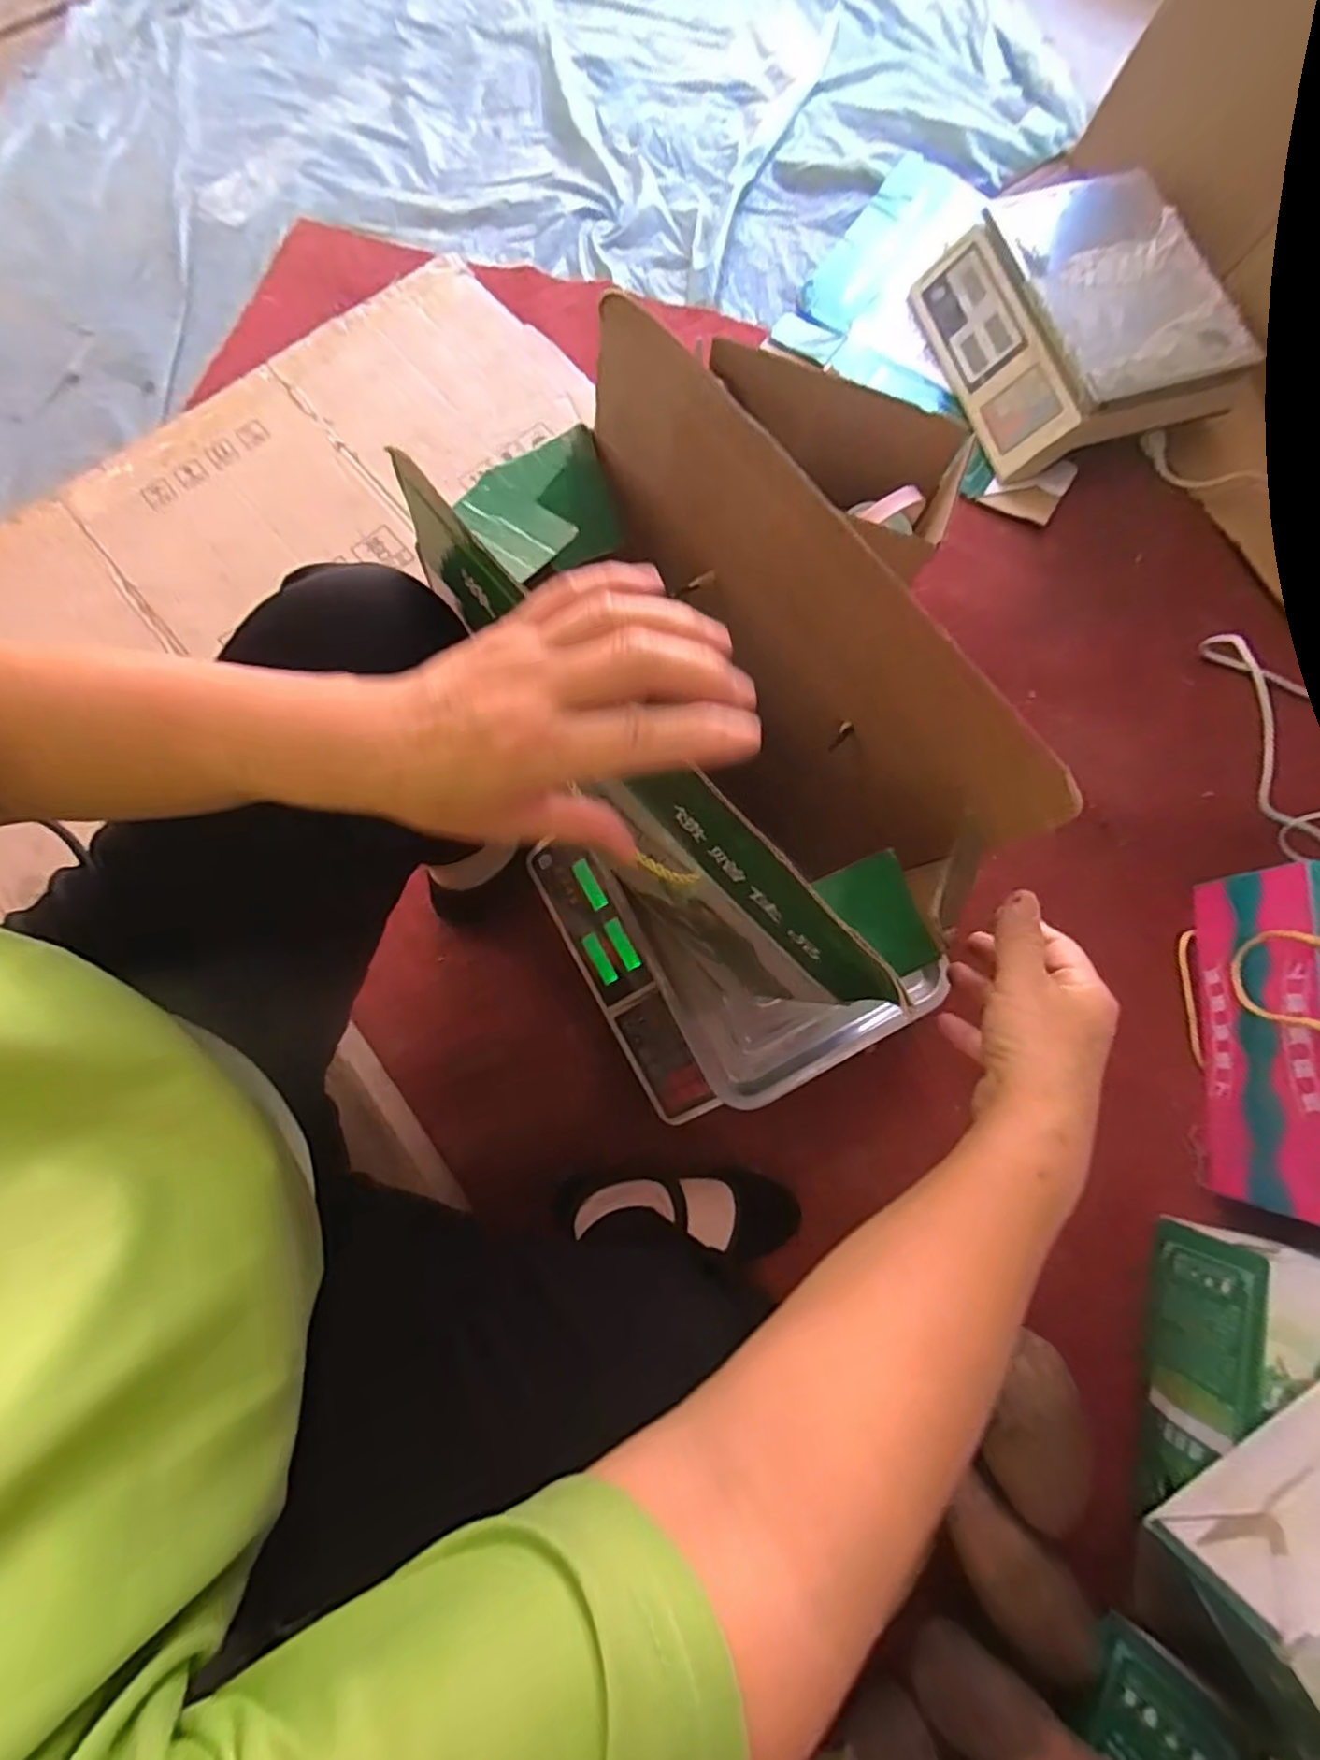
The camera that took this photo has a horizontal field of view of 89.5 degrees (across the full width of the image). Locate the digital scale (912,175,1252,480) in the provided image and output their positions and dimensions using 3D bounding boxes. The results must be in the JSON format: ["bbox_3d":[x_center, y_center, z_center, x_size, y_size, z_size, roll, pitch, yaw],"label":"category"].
[{"bbox_3d":[0.541,-0.741,0.882,0.307,0.110,0.368,-16,78,-5],"label":"digital scale"}]

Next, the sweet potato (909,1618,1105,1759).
[{"bbox_3d":[0.288,0.683,0.539,0.062,0.162,0.054,17,74,-36],"label":"sweet potato"}]

